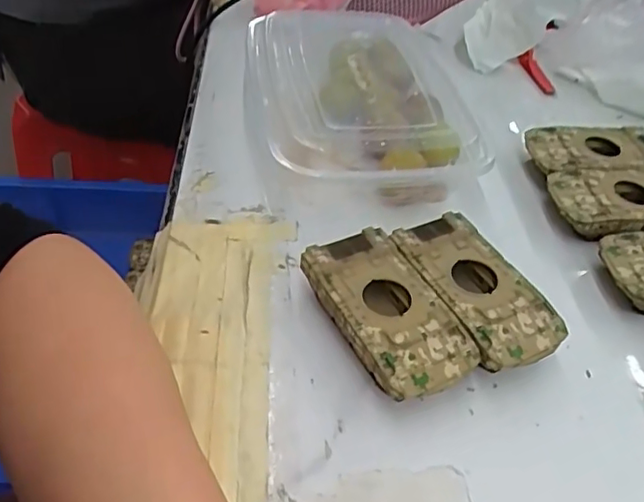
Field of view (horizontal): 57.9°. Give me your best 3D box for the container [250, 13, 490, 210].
[{"bbox_3d":[0.027,-0.113,0.425,0.161,0.052,0.213,2,45,-7],"label":"container"}]

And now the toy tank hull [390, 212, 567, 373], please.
[{"bbox_3d":[0.080,0.024,0.312,0.050,0.027,0.095,-17,49,-22],"label":"toy tank hull"}]

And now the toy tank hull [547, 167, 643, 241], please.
[{"bbox_3d":[0.196,-0.027,0.379,0.095,0.028,0.056,-2,46,-10],"label":"toy tank hull"}]

